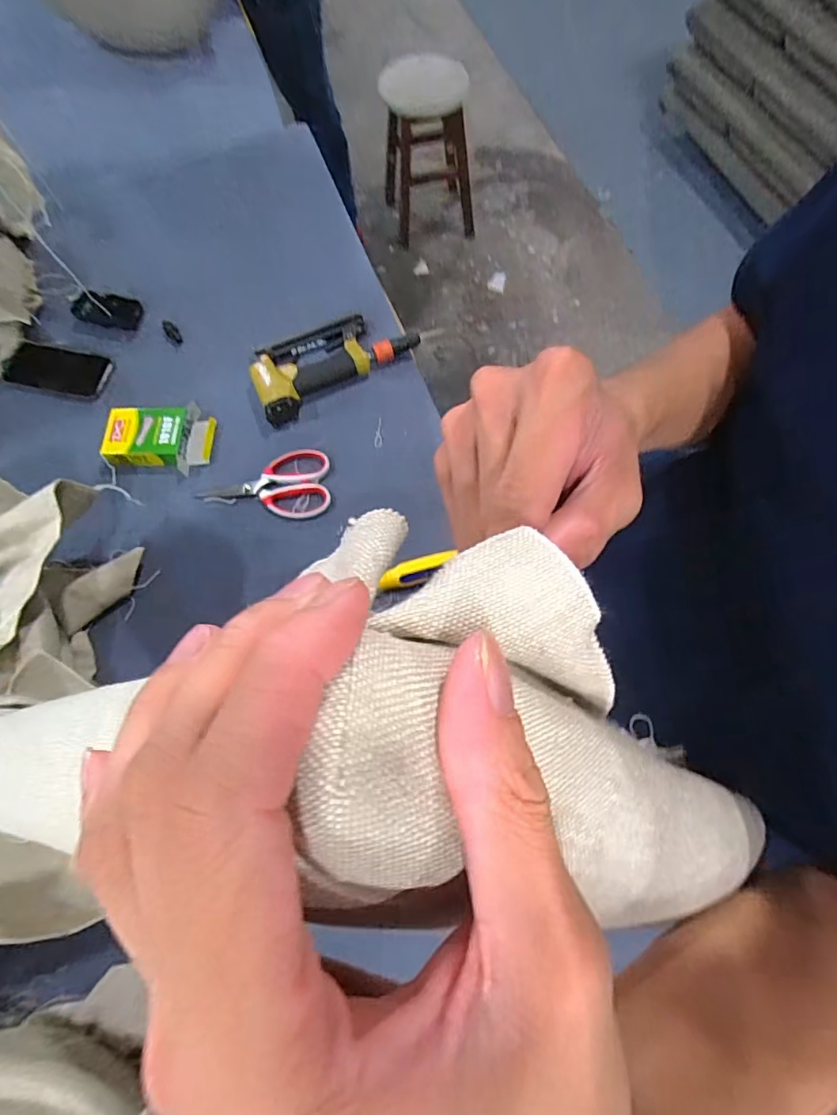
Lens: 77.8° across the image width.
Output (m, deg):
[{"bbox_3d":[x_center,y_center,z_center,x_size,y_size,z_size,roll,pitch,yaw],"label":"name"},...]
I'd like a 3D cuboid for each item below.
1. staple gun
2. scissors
[{"bbox_3d":[-0.138,-0.311,0.794,0.258,0.040,0.128,-32,72,-10],"label":"staple gun"},{"bbox_3d":[-0.215,-0.103,0.735,0.177,0.009,0.105,-4,70,0],"label":"scissors"}]

